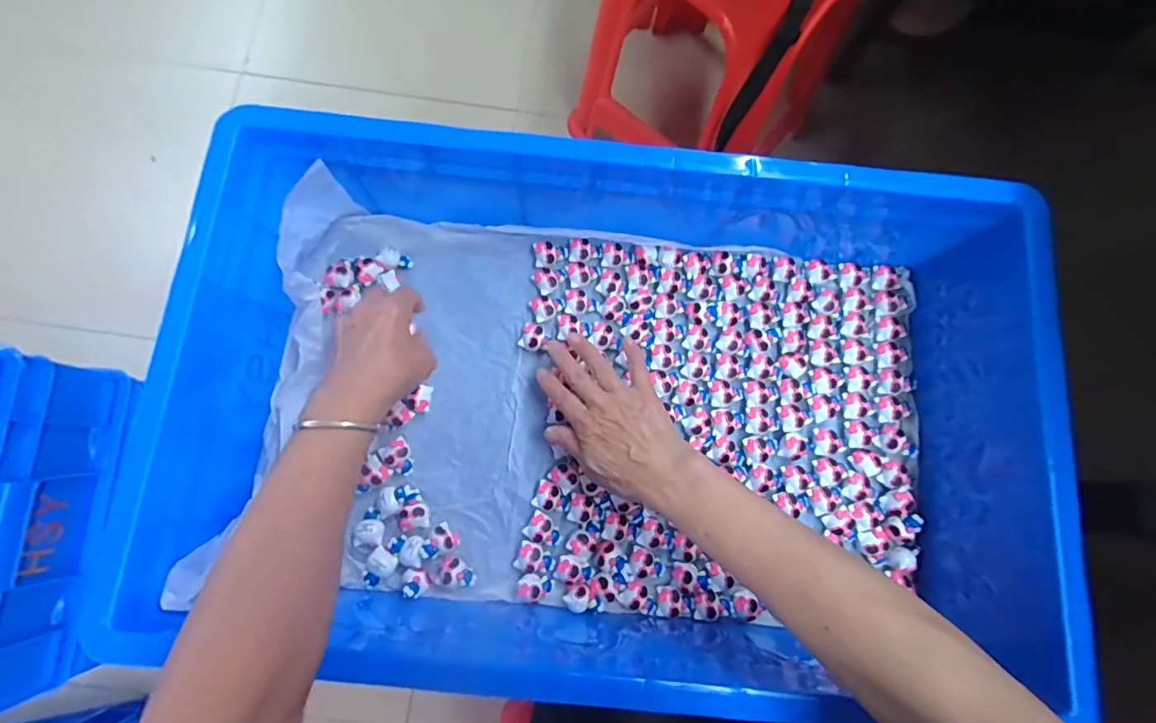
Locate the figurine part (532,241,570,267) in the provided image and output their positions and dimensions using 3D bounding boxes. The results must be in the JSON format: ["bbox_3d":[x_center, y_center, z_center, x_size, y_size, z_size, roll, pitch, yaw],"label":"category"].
[{"bbox_3d":[-0.027,-0.109,0.514,0.034,0.016,0.024,-8,78,-2],"label":"figurine part"}]

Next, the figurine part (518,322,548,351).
[{"bbox_3d":[-0.044,-0.023,0.493,0.027,0.014,0.025,0,77,0],"label":"figurine part"}]

